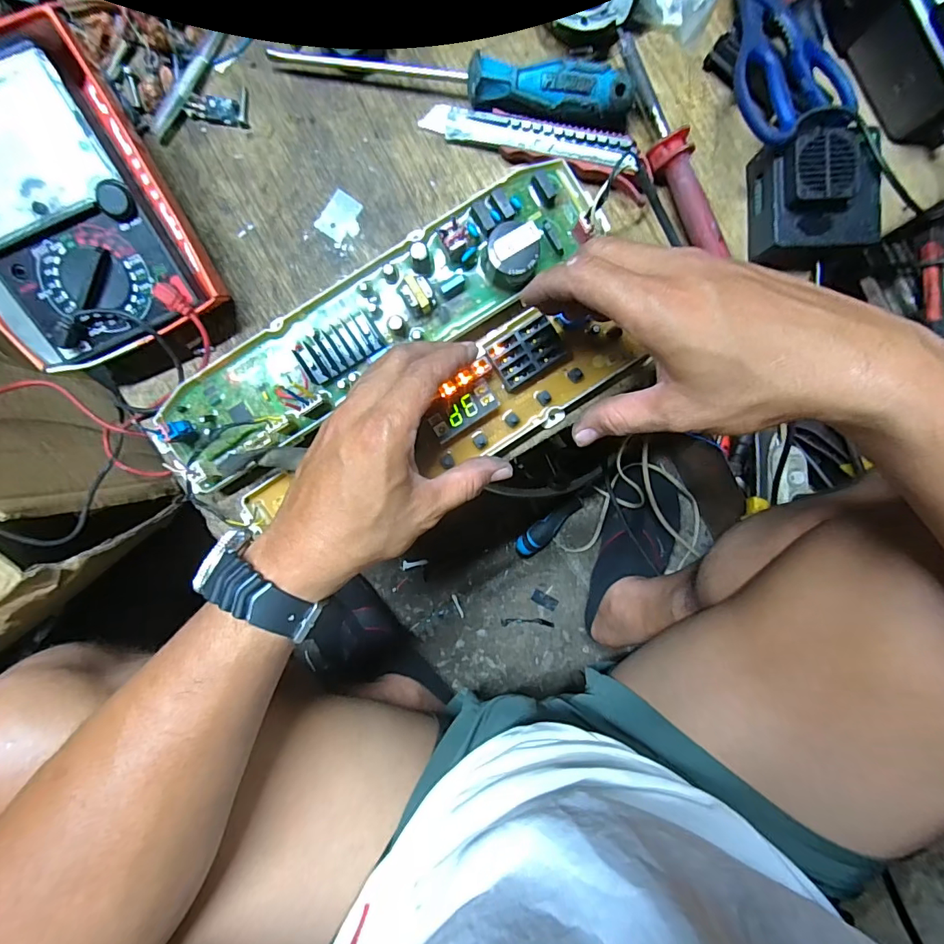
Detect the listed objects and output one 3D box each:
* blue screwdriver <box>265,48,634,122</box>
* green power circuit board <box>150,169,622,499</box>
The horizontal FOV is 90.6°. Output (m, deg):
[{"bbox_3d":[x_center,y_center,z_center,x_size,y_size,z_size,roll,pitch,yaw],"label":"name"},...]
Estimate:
[{"bbox_3d":[-0.015,-0.274,0.321,0.247,0.036,0.028,9,92,-2],"label":"blue screwdriver"},{"bbox_3d":[-0.068,-0.101,0.323,0.344,0.043,0.079,-31,93,0],"label":"green power circuit board"}]

